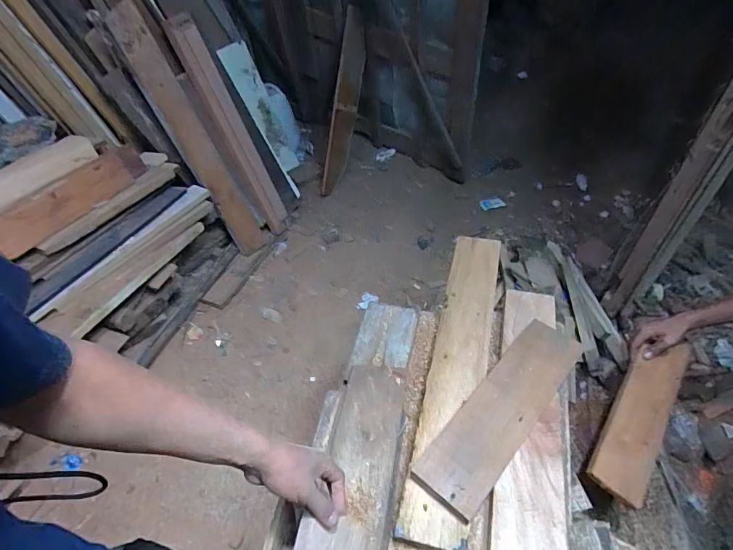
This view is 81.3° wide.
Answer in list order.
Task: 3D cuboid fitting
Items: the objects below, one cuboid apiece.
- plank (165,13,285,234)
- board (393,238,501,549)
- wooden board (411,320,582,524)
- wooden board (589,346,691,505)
[{"bbox_3d":[-0.531,-0.561,1.742,0.045,0.886,0.114,14,49,39],"label":"plank"},{"bbox_3d":[0.185,0.150,0.836,0.102,0.022,0.679,5,44,18],"label":"board"},{"bbox_3d":[0.245,0.215,0.736,0.105,0.029,0.409,30,51,31],"label":"wooden board"},{"bbox_3d":[0.626,0.300,0.964,0.131,0.023,0.434,41,60,5],"label":"wooden board"}]

